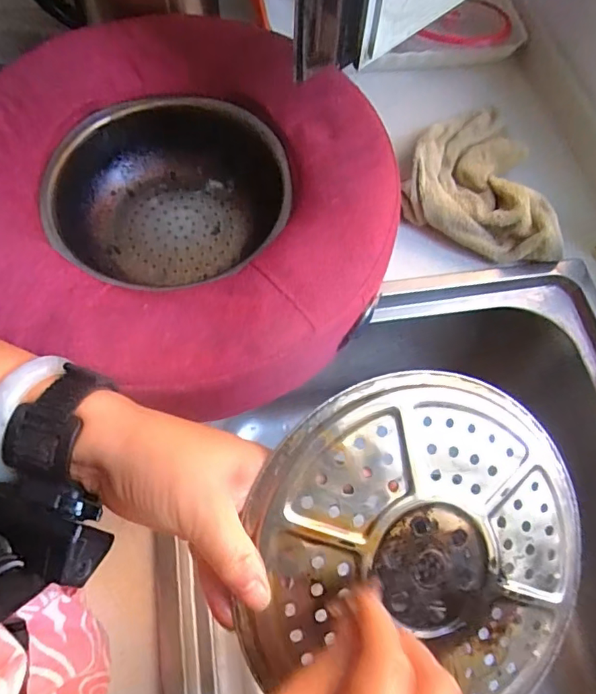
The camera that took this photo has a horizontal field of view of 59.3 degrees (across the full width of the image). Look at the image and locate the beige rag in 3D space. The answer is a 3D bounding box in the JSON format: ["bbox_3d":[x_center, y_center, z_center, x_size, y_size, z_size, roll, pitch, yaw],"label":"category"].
[{"bbox_3d":[0.207,-0.196,0.579,0.158,0.052,0.209,15,62,4],"label":"beige rag"}]

